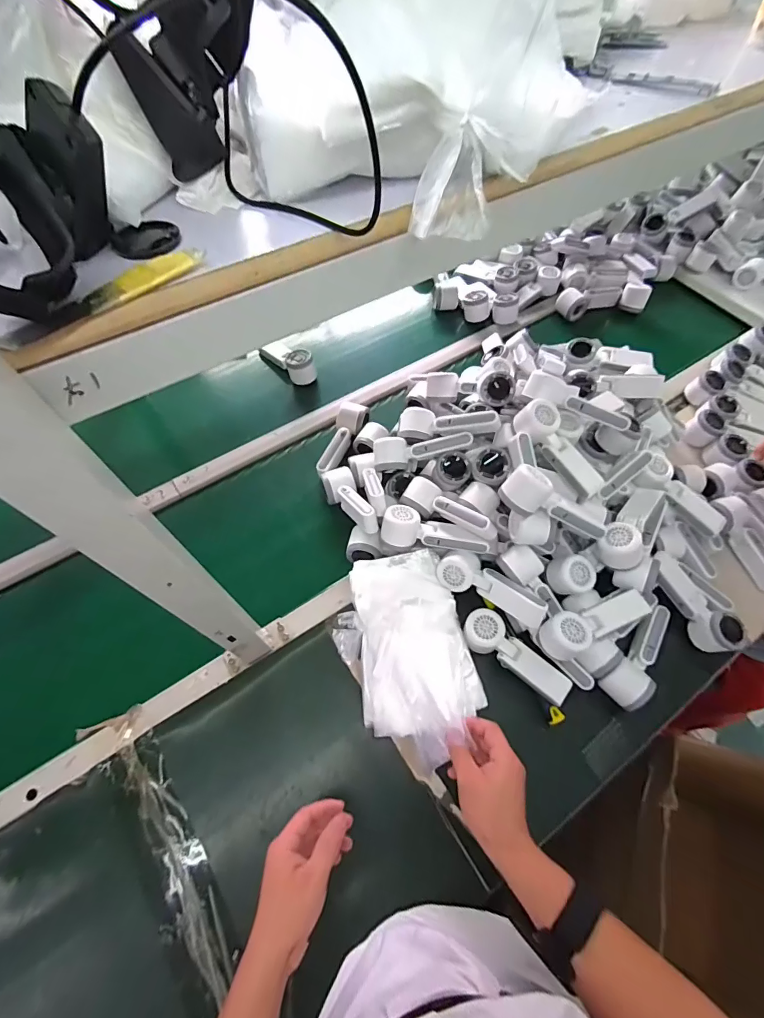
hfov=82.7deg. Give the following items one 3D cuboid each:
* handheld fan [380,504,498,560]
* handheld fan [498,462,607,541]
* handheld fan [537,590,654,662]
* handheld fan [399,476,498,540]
[{"bbox_3d":[0.093,0.044,0.687,0.189,0.056,0.060,9,61,4],"label":"handheld fan"},{"bbox_3d":[0.248,-0.003,0.620,0.170,0.051,0.049,25,61,-13],"label":"handheld fan"},{"bbox_3d":[0.311,0.165,0.634,0.167,0.062,0.059,-19,63,-11],"label":"handheld fan"},{"bbox_3d":[0.105,-0.001,0.679,0.168,0.047,0.058,28,63,33],"label":"handheld fan"}]

